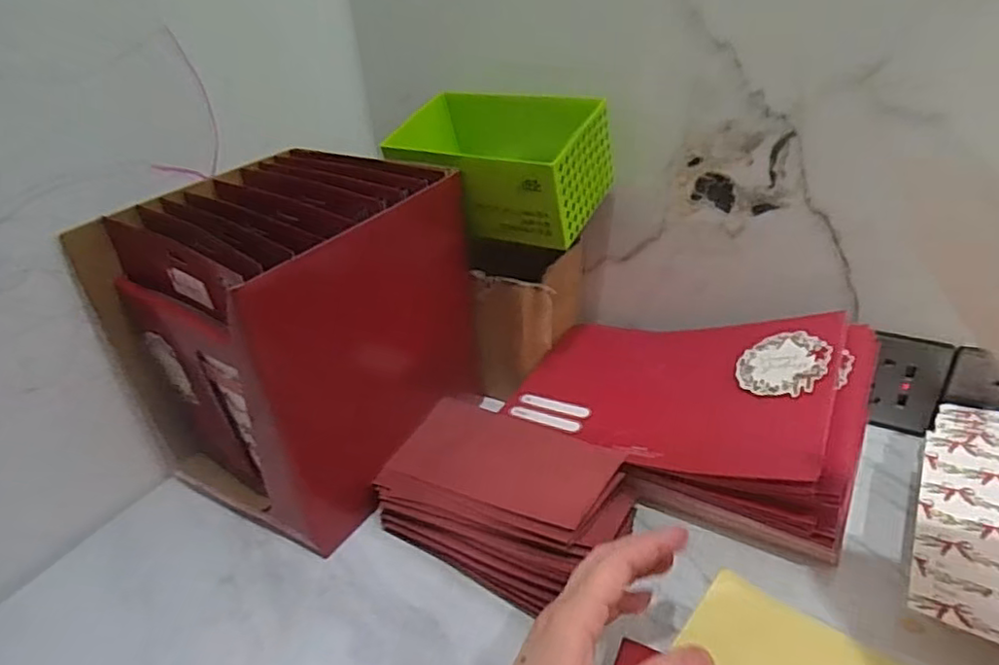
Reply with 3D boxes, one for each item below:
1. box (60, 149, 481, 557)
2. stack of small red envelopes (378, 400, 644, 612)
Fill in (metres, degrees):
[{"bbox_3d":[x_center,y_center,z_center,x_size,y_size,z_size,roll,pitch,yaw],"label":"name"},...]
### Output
[{"bbox_3d":[-0.162,-0.012,0.575,0.199,0.239,0.273,14,37,28],"label":"box"},{"bbox_3d":[0.004,0.126,0.504,0.184,0.047,0.128,20,40,34],"label":"stack of small red envelopes"}]

